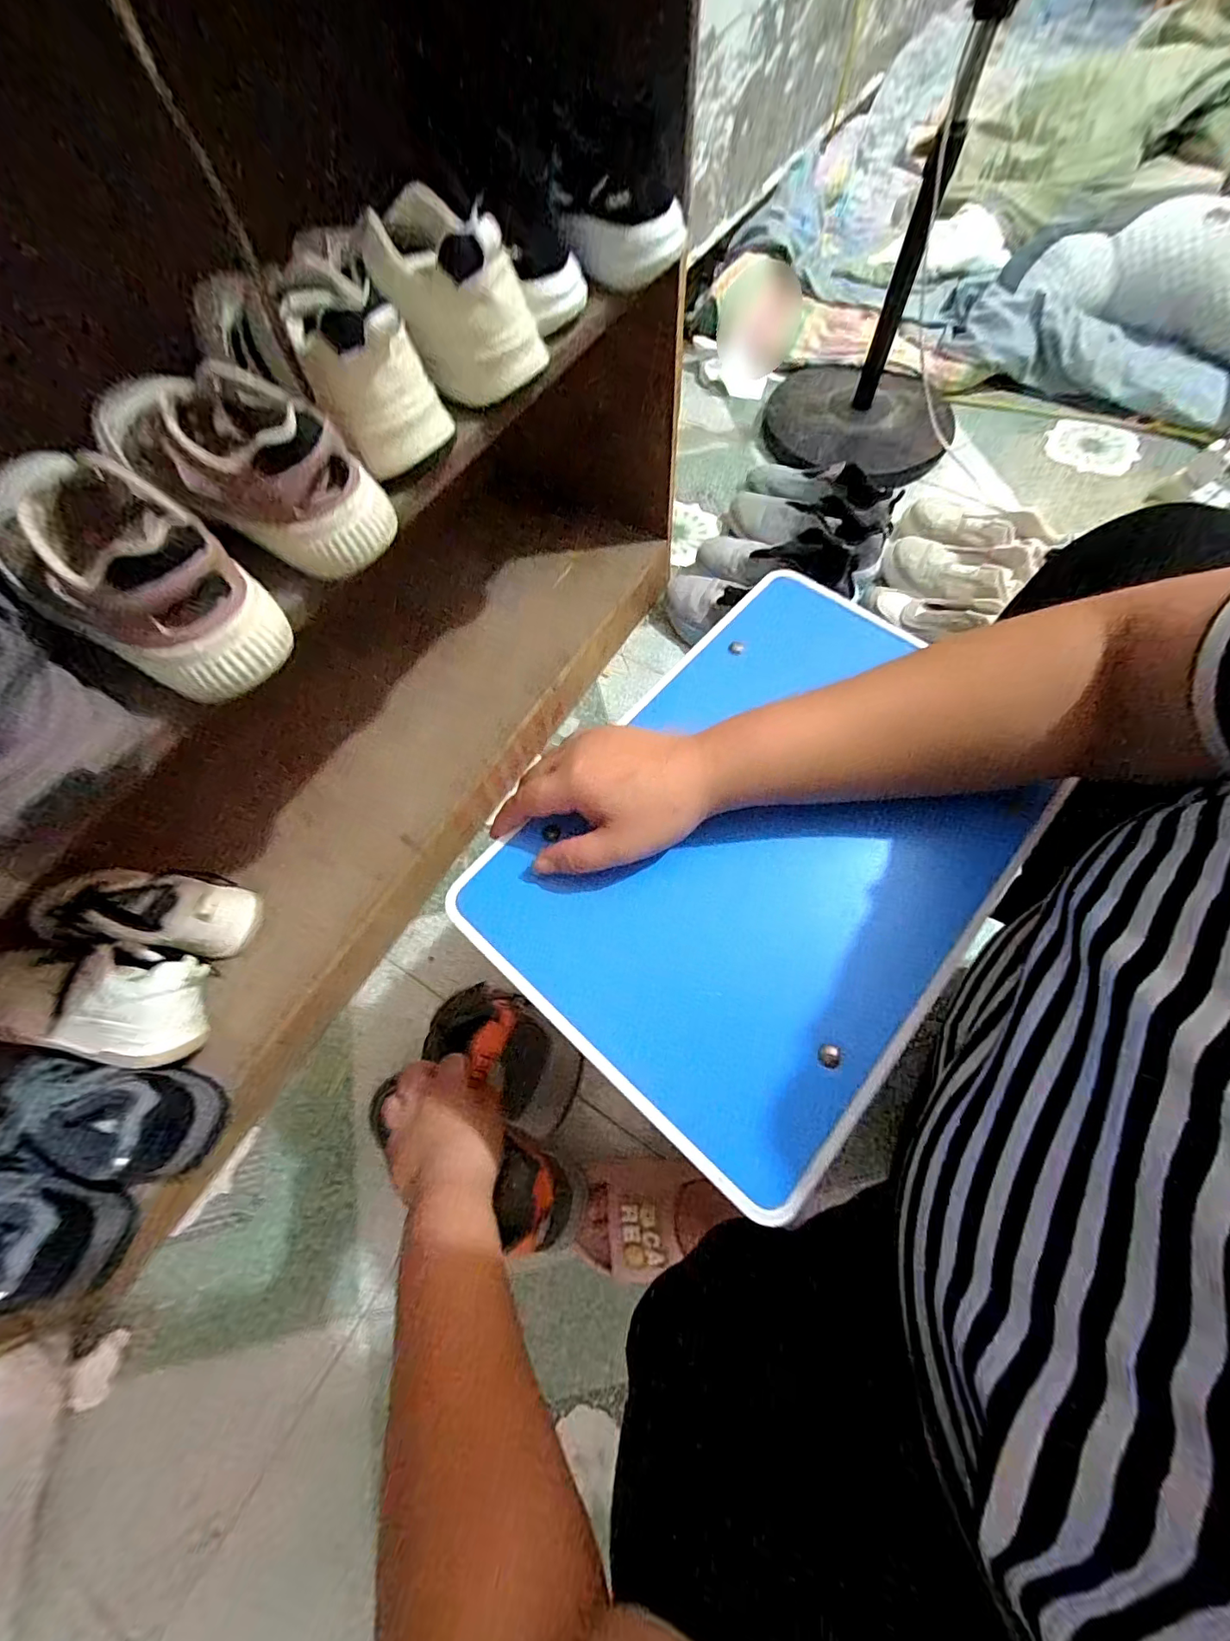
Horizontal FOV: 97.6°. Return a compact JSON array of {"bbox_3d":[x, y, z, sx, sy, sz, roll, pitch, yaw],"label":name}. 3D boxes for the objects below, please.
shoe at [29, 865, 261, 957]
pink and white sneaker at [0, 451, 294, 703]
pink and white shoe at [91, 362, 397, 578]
[{"bbox_3d":[-0.539,0.098,0.624,0.214,0.094,0.093,5,68,5],"label":"shoe"},{"bbox_3d":[-0.310,-0.162,0.338,0.204,0.077,0.097,28,71,14],"label":"pink and white sneaker"},{"bbox_3d":[-0.264,-0.249,0.372,0.215,0.079,0.079,25,71,13],"label":"pink and white shoe"}]

